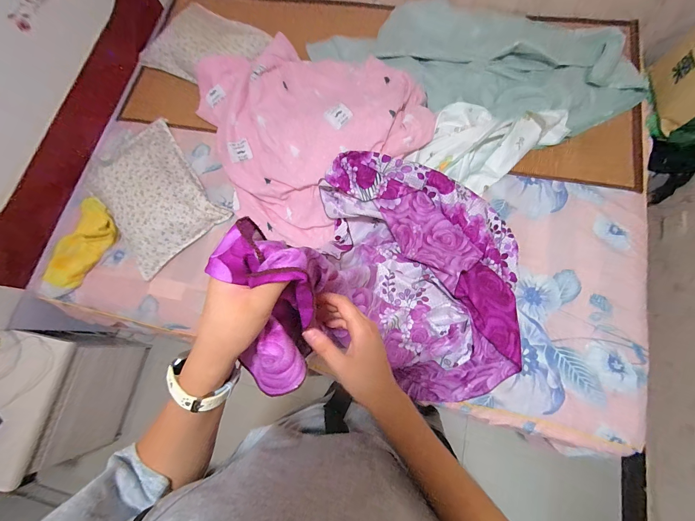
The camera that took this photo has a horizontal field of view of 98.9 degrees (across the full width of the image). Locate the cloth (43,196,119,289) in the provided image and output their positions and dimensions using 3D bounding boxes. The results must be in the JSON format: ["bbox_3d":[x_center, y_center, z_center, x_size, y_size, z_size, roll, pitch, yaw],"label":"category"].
[{"bbox_3d":[-0.933,-0.046,1.059,0.128,0.099,0.331,39,97,12],"label":"cloth"}]

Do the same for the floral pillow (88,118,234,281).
[{"bbox_3d":[-0.709,-0.258,1.071,0.352,0.091,0.524,-34,76,-7],"label":"floral pillow"}]

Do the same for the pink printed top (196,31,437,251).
[{"bbox_3d":[-0.179,-0.525,1.055,0.765,0.125,0.812,-44,77,-9],"label":"pink printed top"}]

